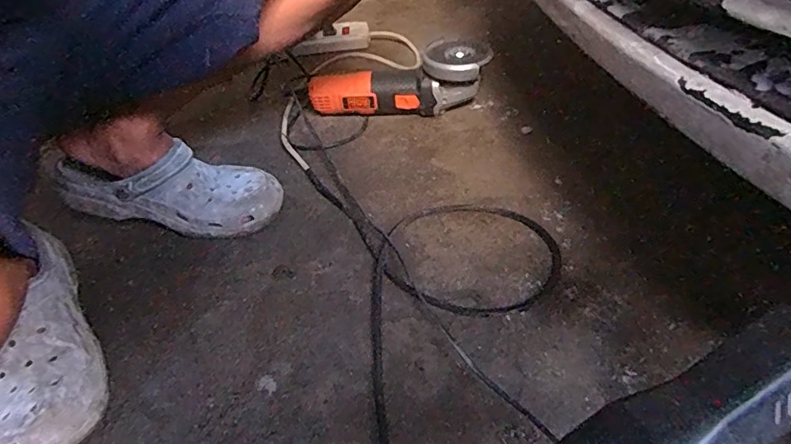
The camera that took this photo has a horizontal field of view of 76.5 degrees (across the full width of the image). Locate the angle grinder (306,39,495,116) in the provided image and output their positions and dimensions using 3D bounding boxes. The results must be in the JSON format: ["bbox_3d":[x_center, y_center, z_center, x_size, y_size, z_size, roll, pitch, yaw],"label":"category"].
[{"bbox_3d":[0.022,-0.215,0.788,0.245,0.106,0.073,2,43,10],"label":"angle grinder"}]

